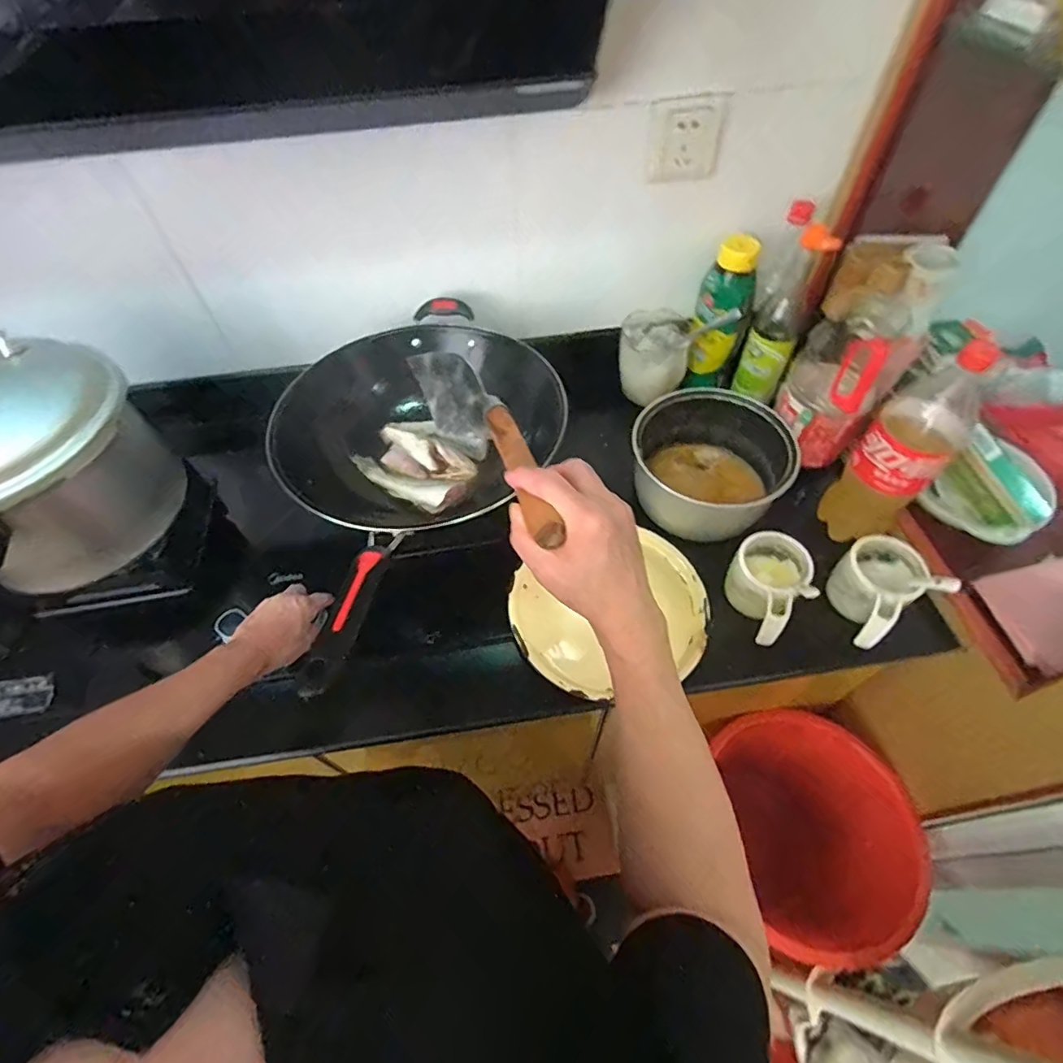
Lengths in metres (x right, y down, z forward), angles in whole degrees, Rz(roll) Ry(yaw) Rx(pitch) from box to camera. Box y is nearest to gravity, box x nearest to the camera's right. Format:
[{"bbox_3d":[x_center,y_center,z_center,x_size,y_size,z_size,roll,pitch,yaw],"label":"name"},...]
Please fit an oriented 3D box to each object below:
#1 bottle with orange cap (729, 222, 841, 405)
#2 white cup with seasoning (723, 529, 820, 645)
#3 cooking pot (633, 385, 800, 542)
[{"bbox_3d":[0.339,-0.292,0.714,0.059,0.227,0.074,17,58,13],"label":"bottle with orange cap"},{"bbox_3d":[0.279,0.065,0.626,0.081,0.089,0.130,17,58,13],"label":"white cup with seasoning"},{"bbox_3d":[0.244,-0.092,0.711,0.175,0.104,0.187,-1,56,2],"label":"cooking pot"}]

